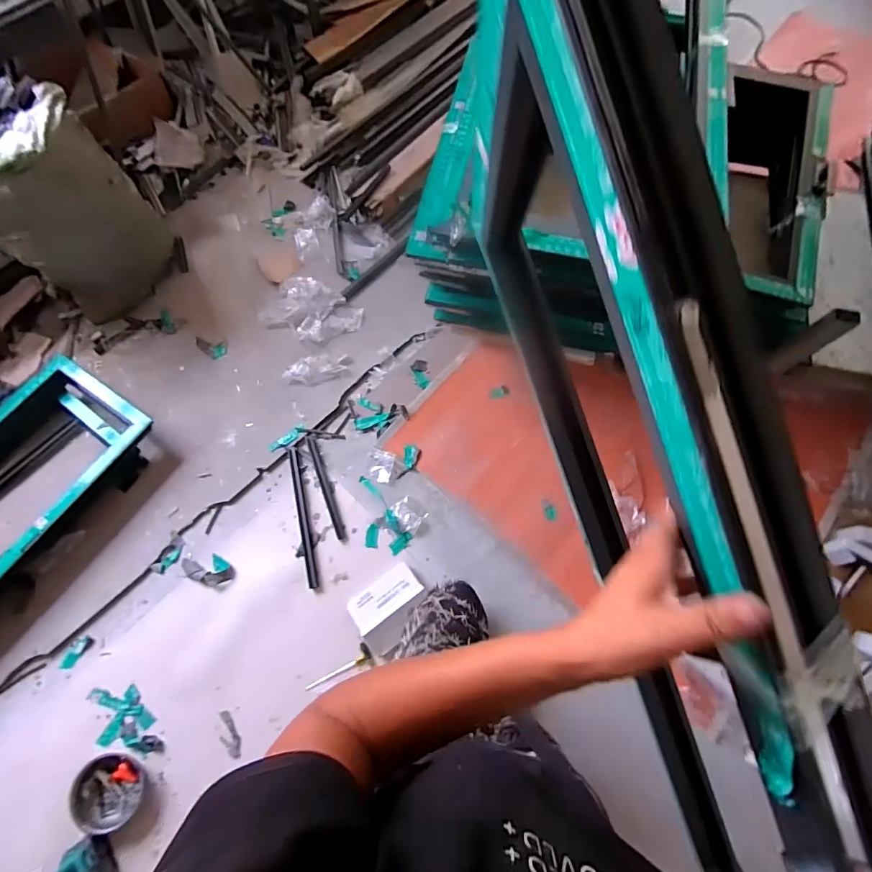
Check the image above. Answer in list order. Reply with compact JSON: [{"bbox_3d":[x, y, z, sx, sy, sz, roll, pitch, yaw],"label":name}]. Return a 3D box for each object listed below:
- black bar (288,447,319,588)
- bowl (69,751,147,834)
[{"bbox_3d":[-0.445,0.261,1.513,0.033,0.010,0.478,-14,70,-5],"label":"black bar"},{"bbox_3d":[-0.888,0.962,1.216,0.182,0.060,0.173,0,68,1],"label":"bowl"}]

